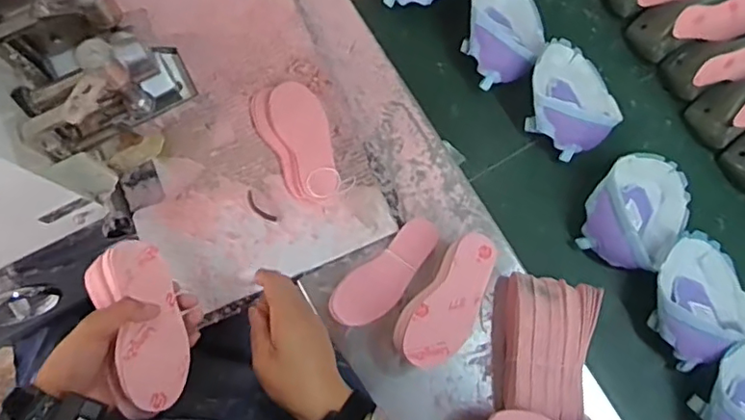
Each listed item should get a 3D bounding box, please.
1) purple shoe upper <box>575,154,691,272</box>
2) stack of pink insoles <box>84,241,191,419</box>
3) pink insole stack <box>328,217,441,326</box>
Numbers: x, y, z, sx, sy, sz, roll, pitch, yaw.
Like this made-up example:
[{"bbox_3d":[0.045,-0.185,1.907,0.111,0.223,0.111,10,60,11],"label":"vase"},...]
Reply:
[{"bbox_3d":[0.322,-0.001,0.693,0.119,0.062,0.147,32,80,8],"label":"purple shoe upper"},{"bbox_3d":[-0.212,0.107,0.531,0.069,0.041,0.158,-6,70,-40],"label":"stack of pink insoles"},{"bbox_3d":[0.018,0.075,0.678,0.153,0.010,0.059,-42,79,-7],"label":"pink insole stack"}]

